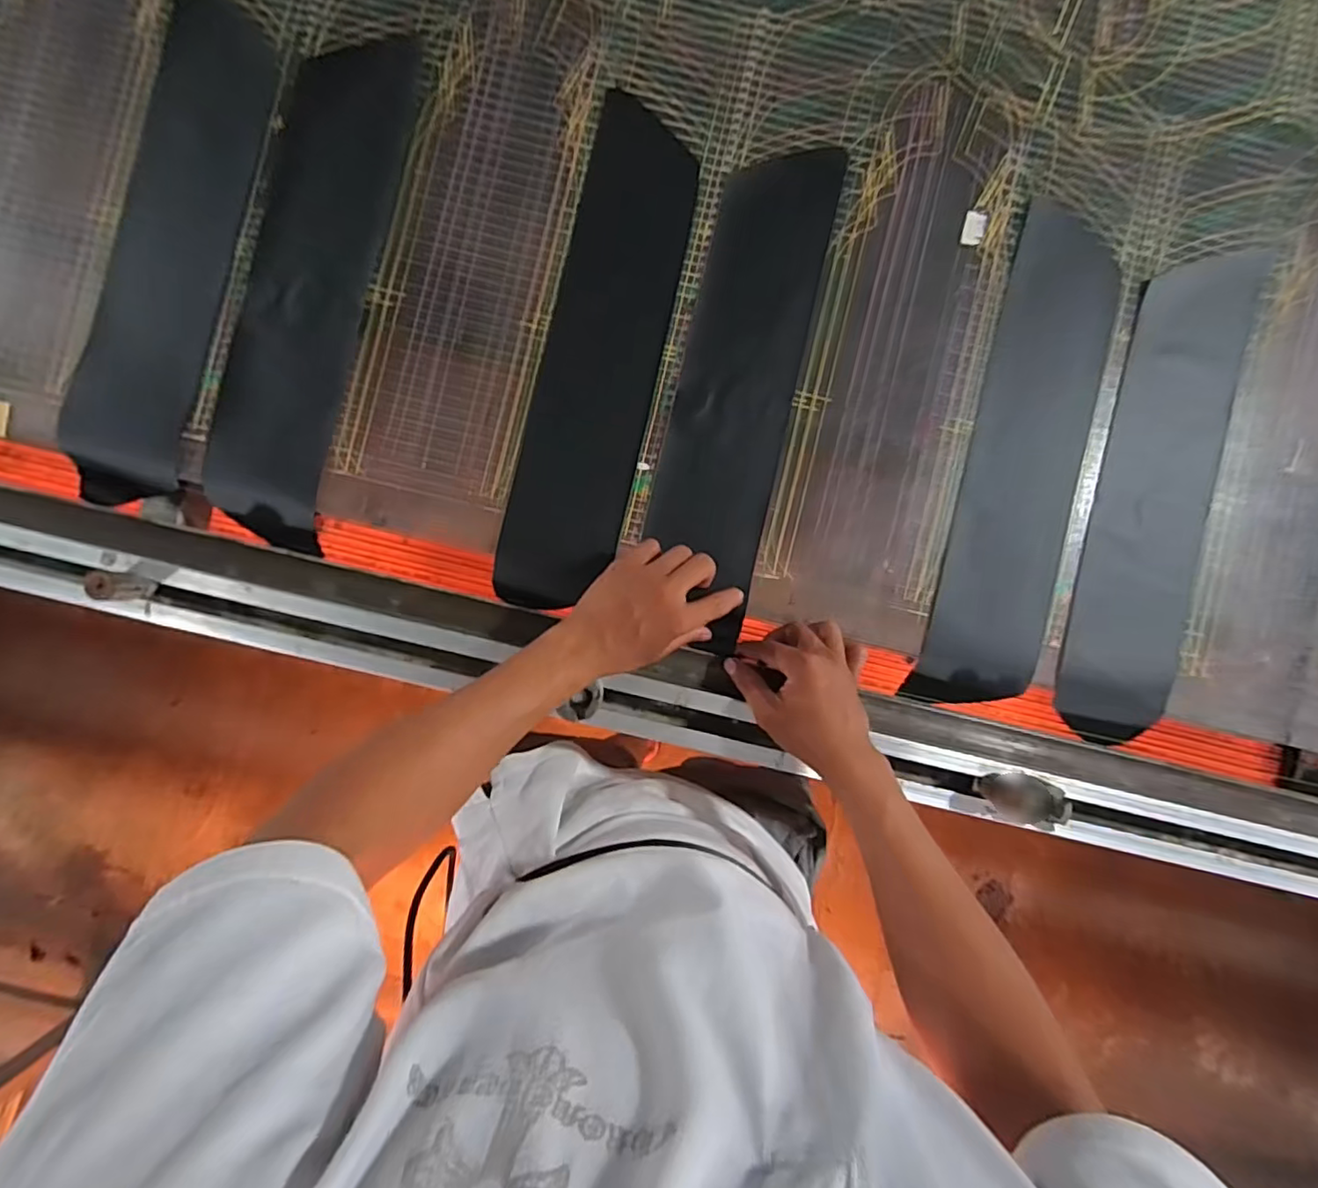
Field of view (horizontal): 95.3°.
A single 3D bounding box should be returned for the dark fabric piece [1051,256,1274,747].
[{"bbox_3d":[0.455,-0.088,0.561,0.119,0.041,0.455,10,89,0],"label":"dark fabric piece"}]

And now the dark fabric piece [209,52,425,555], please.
[{"bbox_3d":[-0.315,-0.274,0.538,0.109,0.006,0.450,13,89,0],"label":"dark fabric piece"}]

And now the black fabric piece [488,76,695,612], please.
[{"bbox_3d":[-0.053,-0.209,0.547,0.104,0.012,0.447,13,92,-1],"label":"black fabric piece"}]

